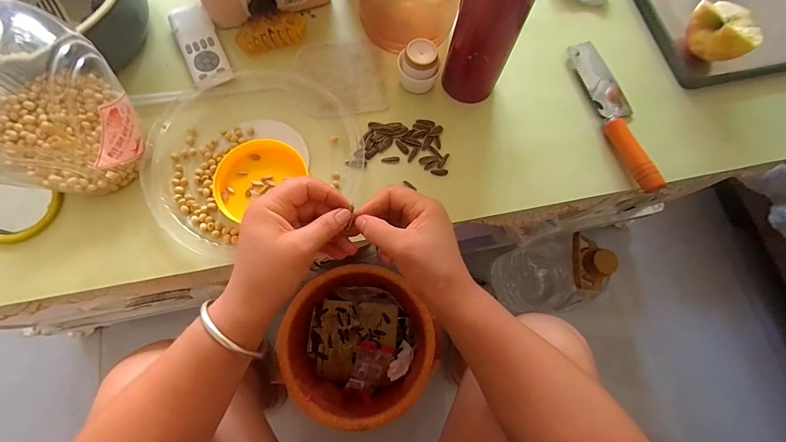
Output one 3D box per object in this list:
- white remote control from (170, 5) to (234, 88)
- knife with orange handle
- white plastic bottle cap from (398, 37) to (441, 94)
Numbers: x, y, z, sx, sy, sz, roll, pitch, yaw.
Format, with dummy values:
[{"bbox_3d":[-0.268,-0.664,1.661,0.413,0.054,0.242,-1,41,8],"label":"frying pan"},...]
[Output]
[{"bbox_3d":[-0.242,-0.221,0.417,0.047,0.010,0.135,-24,77,-9],"label":"white remote control"},{"bbox_3d":[0.272,-0.135,0.407,0.036,0.027,0.219,-8,75,-5],"label":"knife with orange handle"},{"bbox_3d":[0.030,-0.184,0.404,0.042,0.049,0.045,-28,76,-11],"label":"white plastic bottle cap"}]

